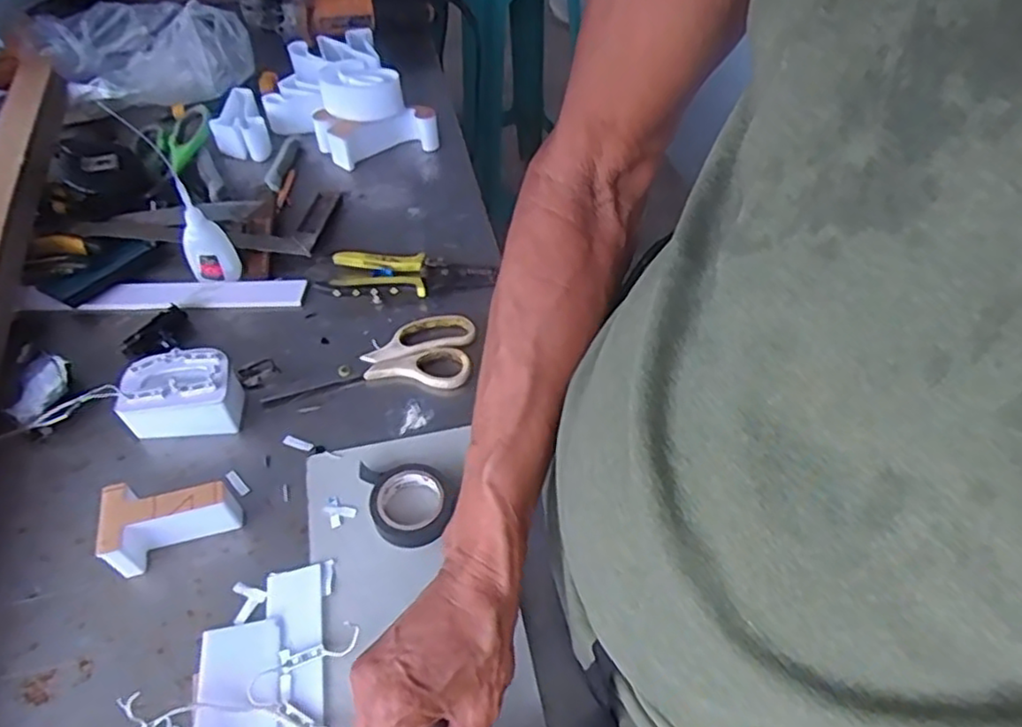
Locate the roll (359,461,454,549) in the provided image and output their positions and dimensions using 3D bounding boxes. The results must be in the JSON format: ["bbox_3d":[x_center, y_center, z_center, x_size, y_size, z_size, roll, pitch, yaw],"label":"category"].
[{"bbox_3d":[-0.076,0.097,0.500,0.058,0.022,0.078,-16,53,-13],"label":"roll"}]

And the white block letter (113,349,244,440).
[{"bbox_3d":[-0.262,0.024,0.550,0.092,0.048,0.049,-3,51,-3],"label":"white block letter"}]

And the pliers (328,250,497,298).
[{"bbox_3d":[-0.095,-0.091,0.660,0.151,0.016,0.061,0,51,-1],"label":"pliers"}]

